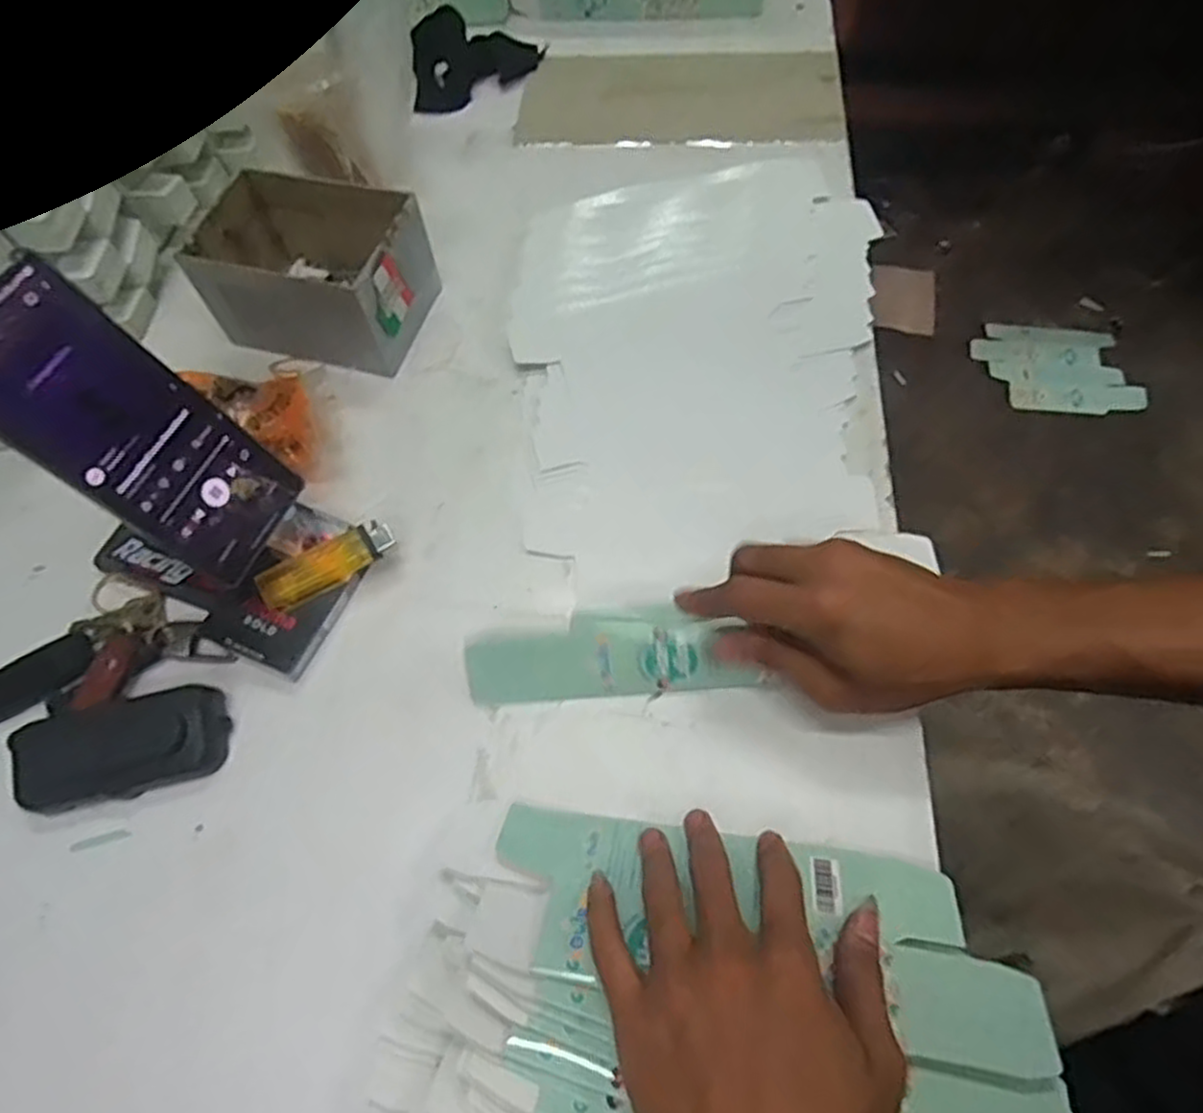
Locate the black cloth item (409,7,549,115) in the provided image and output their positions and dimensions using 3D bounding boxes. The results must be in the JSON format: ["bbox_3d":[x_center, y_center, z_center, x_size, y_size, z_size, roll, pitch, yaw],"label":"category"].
[{"bbox_3d":[-0.122,-0.459,0.693,0.131,0.072,0.016,-36,30,-16],"label":"black cloth item"}]

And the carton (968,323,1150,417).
[{"bbox_3d":[0.798,-0.335,1.340,0.257,0.022,0.188,2,63,5],"label":"carton"}]

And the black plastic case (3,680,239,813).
[{"bbox_3d":[-0.259,0.102,0.411,0.103,0.022,0.051,-17,63,-6],"label":"black plastic case"}]

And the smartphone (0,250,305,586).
[{"bbox_3d":[-0.226,-0.059,0.372,0.009,0.164,0.075,5,58,41],"label":"smartphone"}]

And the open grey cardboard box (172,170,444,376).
[{"bbox_3d":[-0.204,-0.204,0.543,0.146,0.072,0.095,13,64,10],"label":"open grey cardboard box"}]

